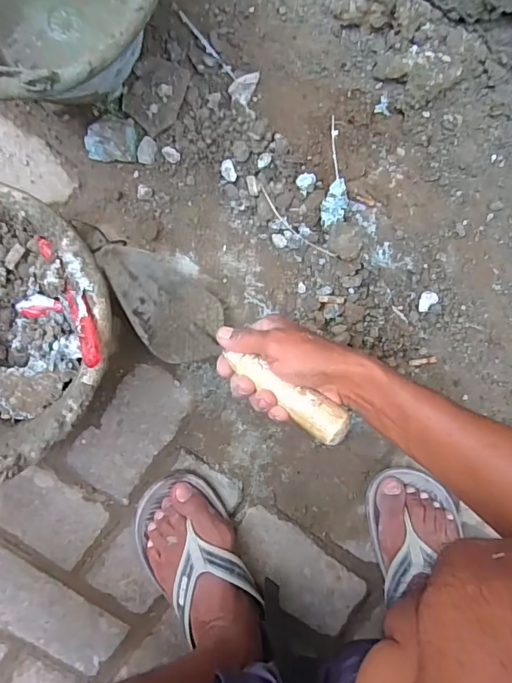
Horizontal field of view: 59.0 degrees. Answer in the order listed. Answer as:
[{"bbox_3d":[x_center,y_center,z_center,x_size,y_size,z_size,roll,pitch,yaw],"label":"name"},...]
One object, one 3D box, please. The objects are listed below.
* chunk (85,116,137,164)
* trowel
[{"bbox_3d":[-0.156,-0.221,0.493,0.050,0.028,0.047,3,99,-4],"label":"chunk"},{"bbox_3d":[-0.042,0.001,0.452,0.303,0.075,0.085,36,96,26],"label":"trowel"}]

